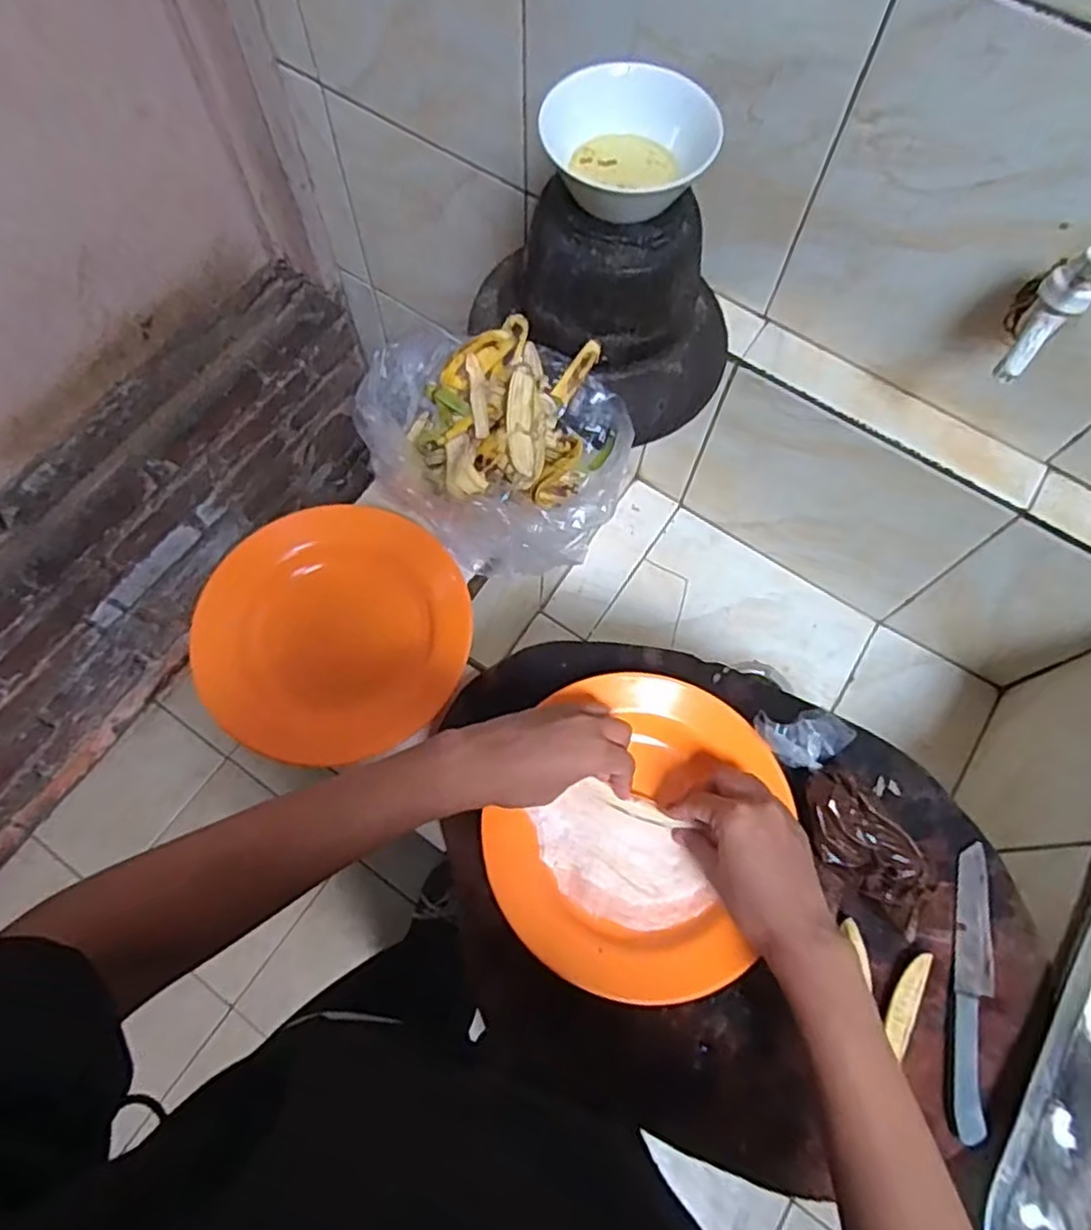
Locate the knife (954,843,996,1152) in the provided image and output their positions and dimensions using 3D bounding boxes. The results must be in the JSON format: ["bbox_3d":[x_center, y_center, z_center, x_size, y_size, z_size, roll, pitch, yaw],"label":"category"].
[{"bbox_3d":[0.290,0.249,0.476,0.026,0.011,0.179,15,69,4],"label":"knife"}]

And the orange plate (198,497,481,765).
[{"bbox_3d":[-0.167,0.014,0.564,0.203,0.028,0.202,1,82,-6],"label":"orange plate"}]

